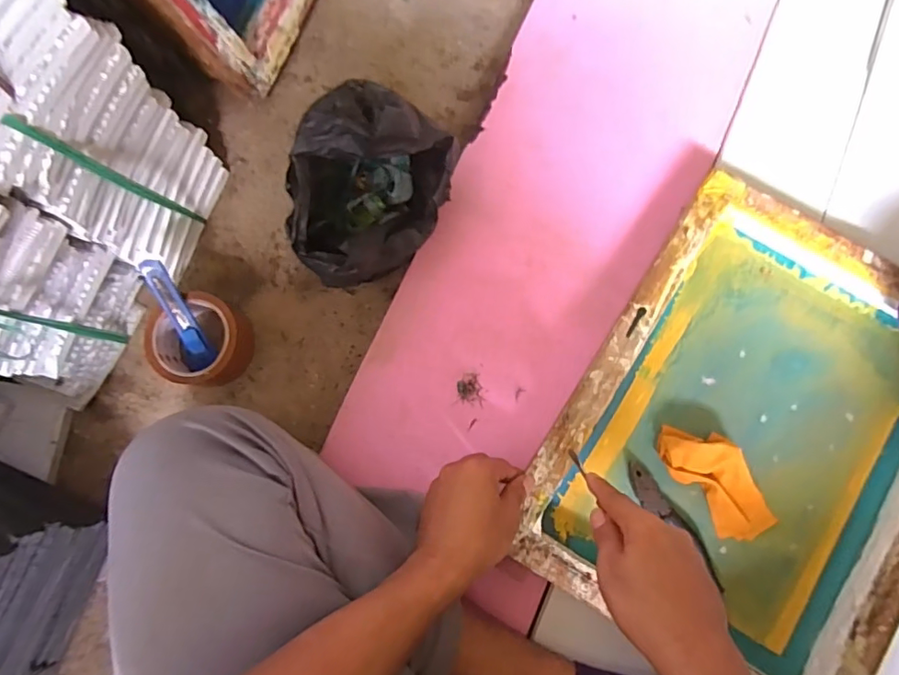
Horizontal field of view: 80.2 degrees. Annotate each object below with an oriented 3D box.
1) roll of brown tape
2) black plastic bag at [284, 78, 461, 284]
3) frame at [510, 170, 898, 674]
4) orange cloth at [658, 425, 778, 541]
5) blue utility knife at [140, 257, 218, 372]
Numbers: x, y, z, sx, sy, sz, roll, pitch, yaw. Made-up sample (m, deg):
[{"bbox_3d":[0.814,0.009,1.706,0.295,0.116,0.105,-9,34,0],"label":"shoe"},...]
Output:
[{"bbox_3d":[-0.274,0.005,0.590,0.097,0.055,0.099,0,82,3],"label":"roll of brown tape"},{"bbox_3d":[-0.084,-0.137,0.550,0.130,0.162,0.173,27,84,6],"label":"black plastic bag"},{"bbox_3d":[0.310,0.098,0.539,0.341,0.053,0.438,32,85,7],"label":"frame"},{"bbox_3d":[0.279,0.146,0.549,0.067,0.032,0.136,-37,82,-3],"label":"orange cloth"},{"bbox_3d":[-0.290,-0.025,0.572,0.032,0.023,0.129,-13,120,1],"label":"blue utility knife"}]

